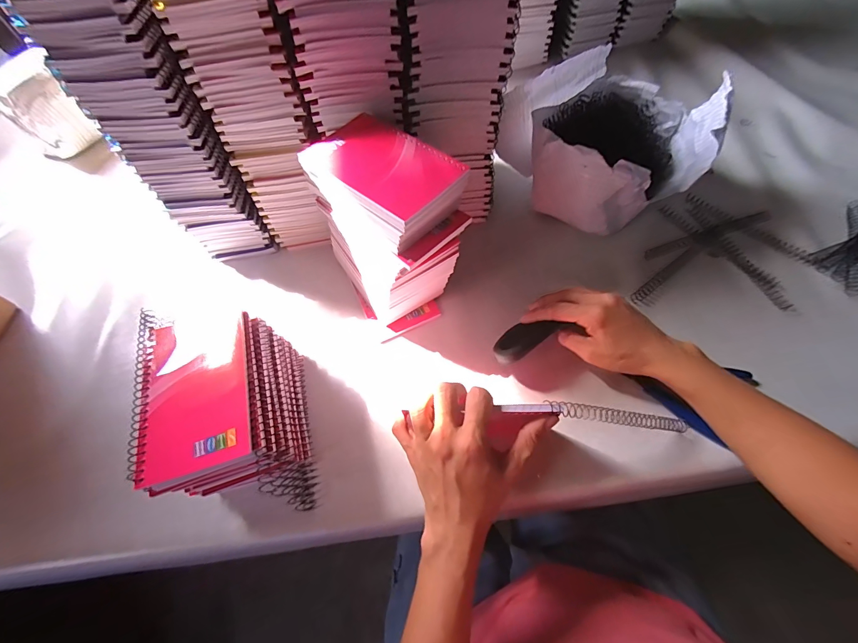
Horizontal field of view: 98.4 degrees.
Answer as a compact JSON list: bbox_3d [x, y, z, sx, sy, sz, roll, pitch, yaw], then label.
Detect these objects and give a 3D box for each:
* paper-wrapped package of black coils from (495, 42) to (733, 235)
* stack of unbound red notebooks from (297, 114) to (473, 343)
[{"bbox_3d":[0.228,-0.223,0.472,0.197,0.117,0.214,-37,65,-15],"label":"paper-wrapped package of black coils"},{"bbox_3d":[-0.043,-0.090,0.385,0.112,0.168,0.140,-40,66,-17],"label":"stack of unbound red notebooks"}]

